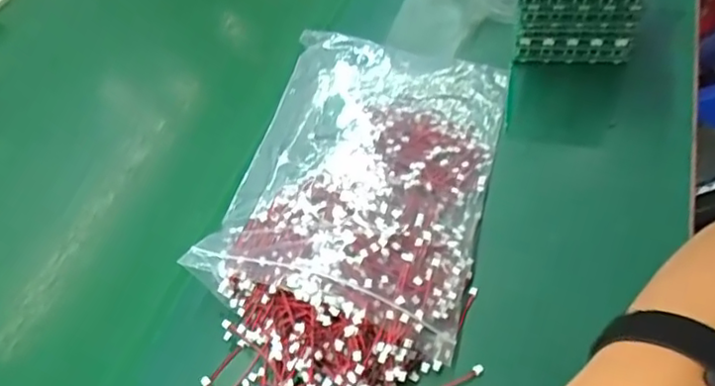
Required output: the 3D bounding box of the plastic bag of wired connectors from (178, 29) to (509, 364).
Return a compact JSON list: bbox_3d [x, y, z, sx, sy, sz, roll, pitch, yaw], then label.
[{"bbox_3d":[0.008,-0.025,0.413,0.162,0.041,0.247,9,53,17],"label":"plastic bag of wired connectors"}]

